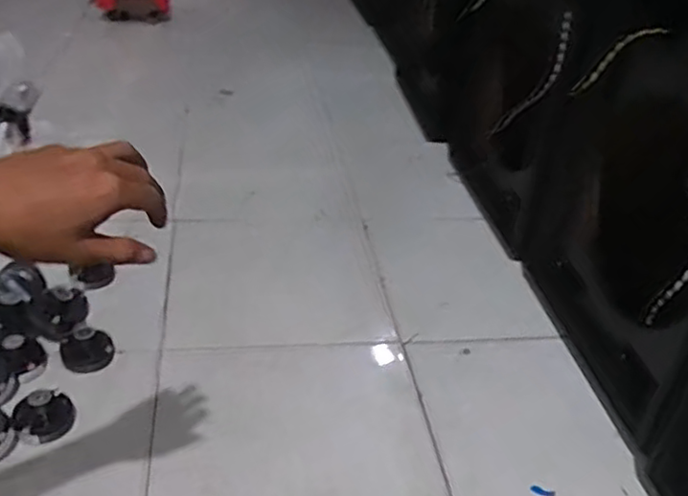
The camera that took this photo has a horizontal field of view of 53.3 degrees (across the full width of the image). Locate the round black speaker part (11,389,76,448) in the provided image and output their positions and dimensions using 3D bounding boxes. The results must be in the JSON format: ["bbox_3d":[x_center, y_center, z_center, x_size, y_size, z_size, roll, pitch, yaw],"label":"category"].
[{"bbox_3d":[-0.416,0.235,0.950,0.083,0.048,0.068,-27,46,-38],"label":"round black speaker part"}]

